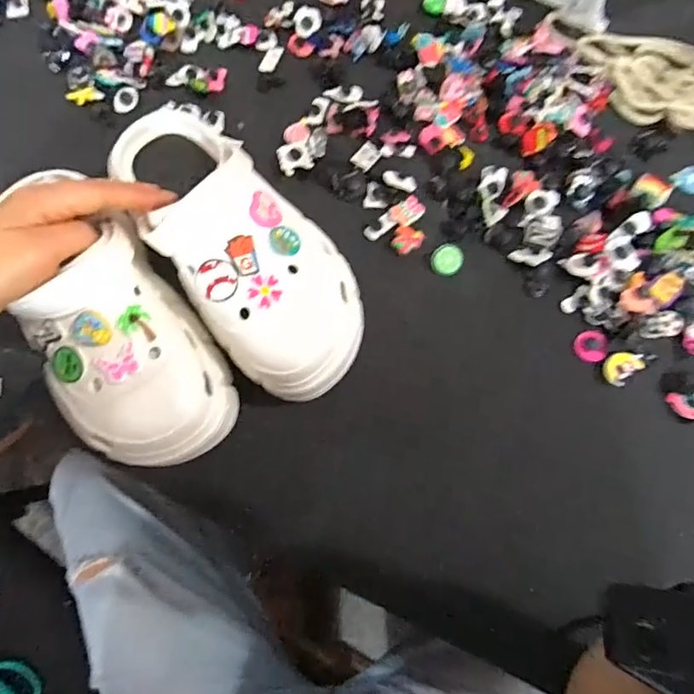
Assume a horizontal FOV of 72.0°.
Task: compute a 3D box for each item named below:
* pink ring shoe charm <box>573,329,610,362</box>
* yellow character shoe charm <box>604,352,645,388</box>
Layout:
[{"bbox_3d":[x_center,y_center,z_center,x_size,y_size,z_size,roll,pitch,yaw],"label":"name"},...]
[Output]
[{"bbox_3d":[0.203,-0.001,0.396,0.024,0.005,0.027,40,77,12],"label":"pink ring shoe charm"},{"bbox_3d":[0.224,0.016,0.387,0.034,0.006,0.023,-40,78,-10],"label":"yellow character shoe charm"}]

